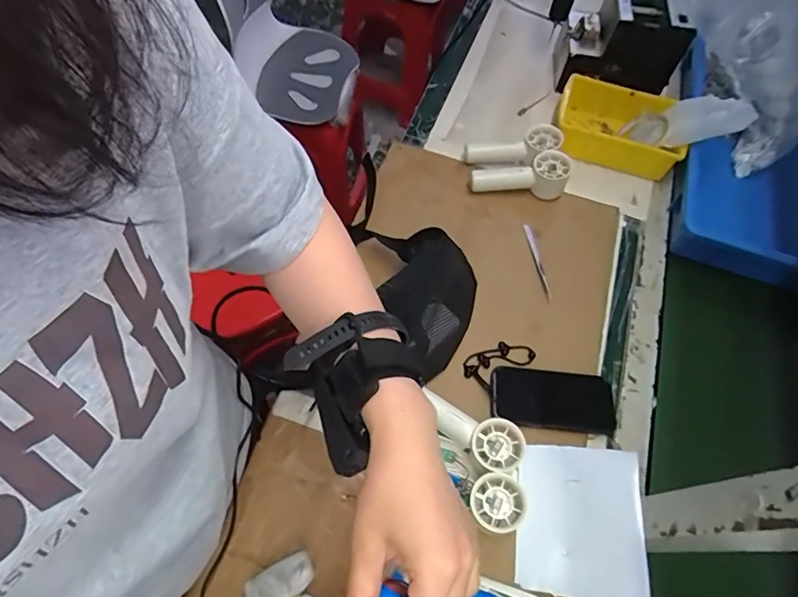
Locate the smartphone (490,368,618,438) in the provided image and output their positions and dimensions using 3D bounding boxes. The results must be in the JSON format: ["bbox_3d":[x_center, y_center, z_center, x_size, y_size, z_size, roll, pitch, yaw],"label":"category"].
[{"bbox_3d":[0.190,0.126,0.604,0.146,0.014,0.073,3,63,7],"label":"smartphone"}]

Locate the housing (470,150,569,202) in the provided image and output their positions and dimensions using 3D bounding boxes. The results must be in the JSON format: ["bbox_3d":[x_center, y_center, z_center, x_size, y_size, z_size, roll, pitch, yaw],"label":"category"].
[{"bbox_3d":[0.184,-0.189,0.748,0.144,0.056,0.052,1,61,-2],"label":"housing"}]

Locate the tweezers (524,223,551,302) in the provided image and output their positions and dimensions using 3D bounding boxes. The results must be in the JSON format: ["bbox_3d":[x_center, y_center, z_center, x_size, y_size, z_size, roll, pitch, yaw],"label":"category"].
[{"bbox_3d":[0.200,-0.055,0.705,0.013,0.009,0.123,-7,61,-7],"label":"tweezers"}]

